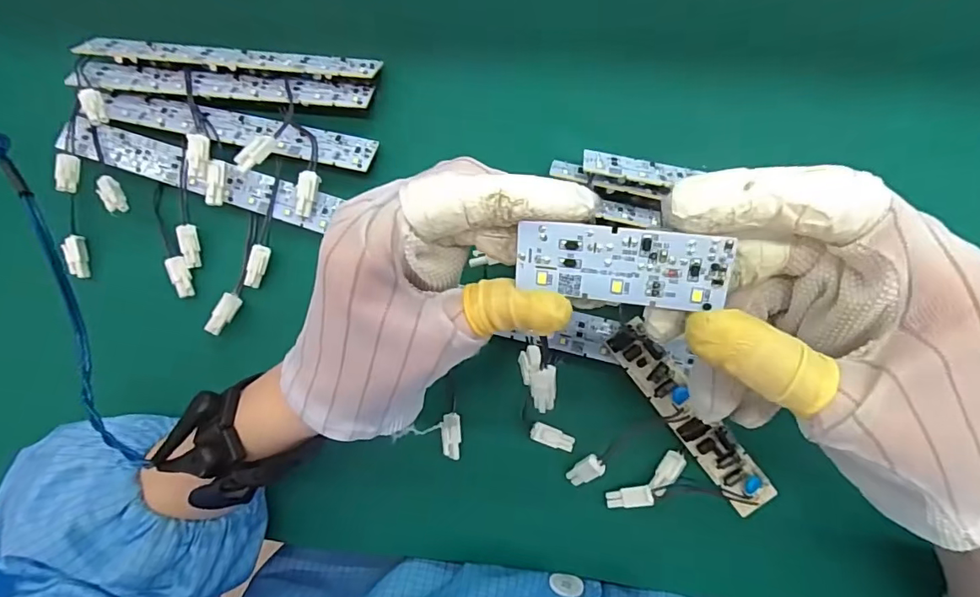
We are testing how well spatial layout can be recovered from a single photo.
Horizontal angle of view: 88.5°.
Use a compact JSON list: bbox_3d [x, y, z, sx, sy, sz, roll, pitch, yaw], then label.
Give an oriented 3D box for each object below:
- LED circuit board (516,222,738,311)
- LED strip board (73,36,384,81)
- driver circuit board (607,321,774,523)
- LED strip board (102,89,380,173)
[{"bbox_3d":[0.040,-0.010,0.156,0.062,0.004,0.023,7,112,14],"label":"LED circuit board"},{"bbox_3d":[-0.170,-0.154,0.317,0.202,0.008,0.019,8,86,5],"label":"LED strip board"},{"bbox_3d":[0.114,0.068,0.286,0.024,0.009,0.127,-38,89,16],"label":"driver circuit board"},{"bbox_3d":[-0.162,-0.109,0.317,0.184,0.010,0.029,13,60,6],"label":"LED strip board"}]

